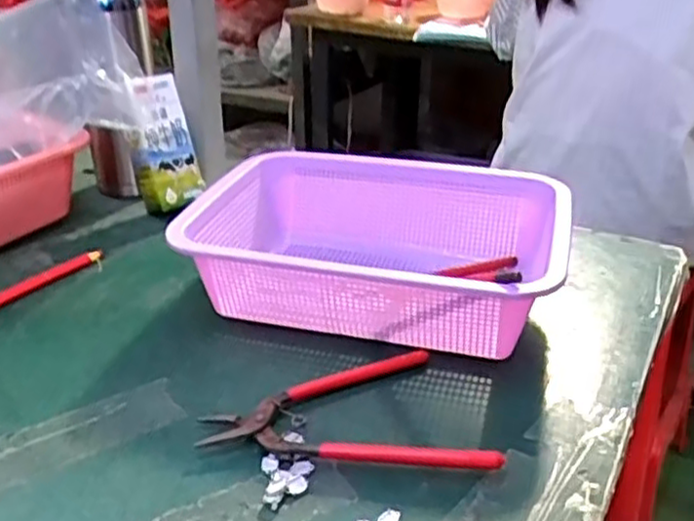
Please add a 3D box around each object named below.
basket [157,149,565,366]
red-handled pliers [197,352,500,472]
[{"bbox_3d":[0.019,-0.006,0.533,0.234,0.077,0.183,7,30,14],"label":"basket"},{"bbox_3d":[0.003,0.084,0.431,0.165,0.017,0.102,2,29,5],"label":"red-handled pliers"}]

